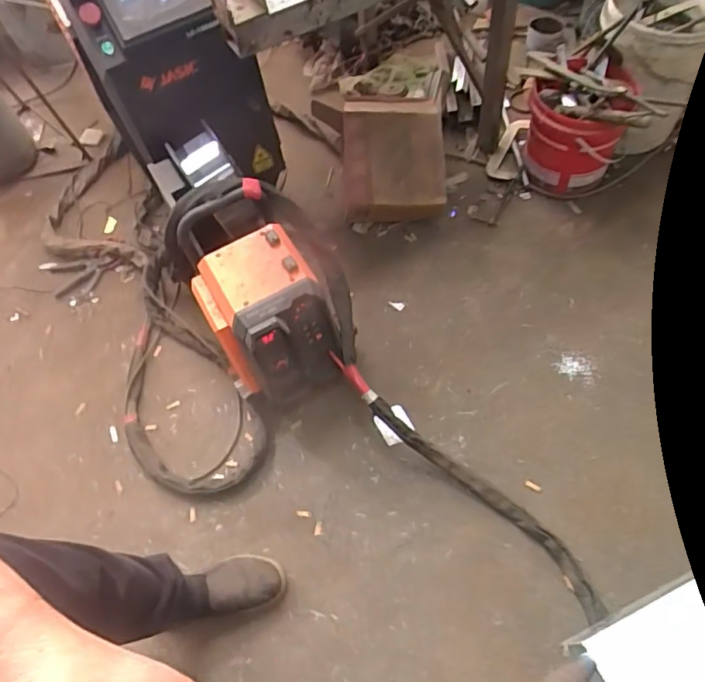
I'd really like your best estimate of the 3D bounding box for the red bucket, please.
[{"bbox_3d":[0.647,-0.620,1.604,0.266,0.270,0.280,20,64,17],"label":"red bucket"}]

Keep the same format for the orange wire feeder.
[{"bbox_3d":[-0.174,-0.034,1.213,0.237,0.321,0.268,-32,62,-12],"label":"orange wire feeder"}]

